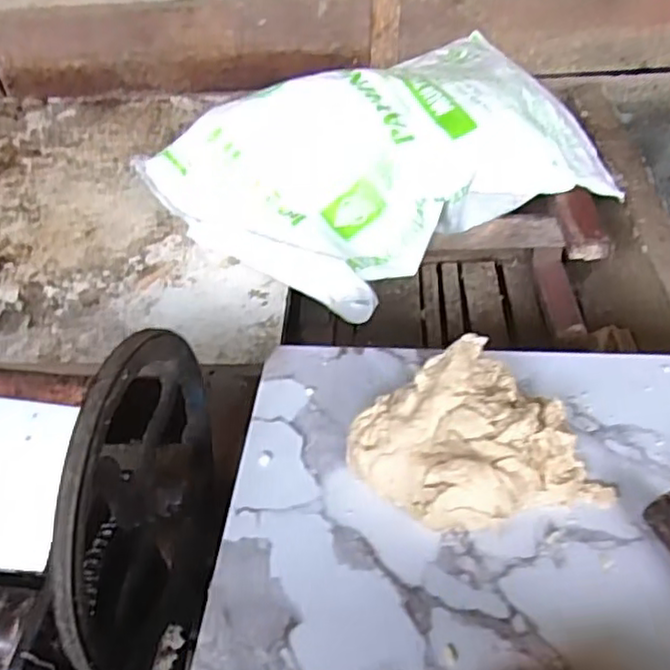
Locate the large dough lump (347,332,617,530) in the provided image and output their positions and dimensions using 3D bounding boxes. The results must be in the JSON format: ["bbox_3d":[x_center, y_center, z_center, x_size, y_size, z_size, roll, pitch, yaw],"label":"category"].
[{"bbox_3d":[0.102,0.085,0.503,0.153,0.067,0.136,-22,49,-18],"label":"large dough lump"}]

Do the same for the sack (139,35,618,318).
[{"bbox_3d":[0.091,-0.264,1.062,0.678,0.210,0.387,-24,50,-20],"label":"sack"}]

